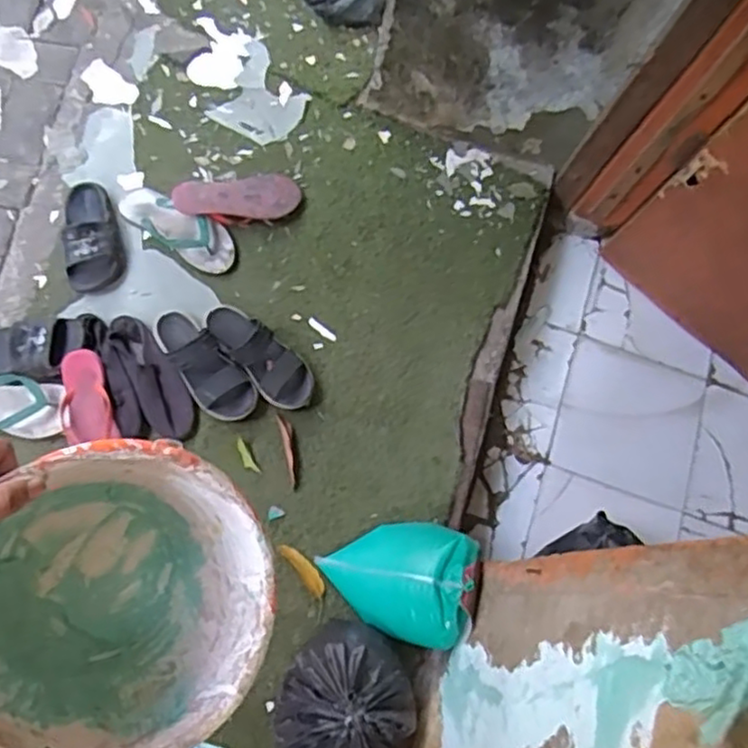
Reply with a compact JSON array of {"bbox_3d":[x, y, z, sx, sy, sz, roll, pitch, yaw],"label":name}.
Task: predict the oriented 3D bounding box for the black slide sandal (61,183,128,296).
[{"bbox_3d":[-0.533,-0.268,1.309,0.105,0.064,0.230,-10,75,-12],"label":"black slide sandal"}]

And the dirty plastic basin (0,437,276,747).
[{"bbox_3d":[-0.226,0.181,0.578,0.244,0.163,0.244,3,85,-30],"label":"dirty plastic basin"}]

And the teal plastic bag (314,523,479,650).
[{"bbox_3d":[0.032,0.331,1.142,0.234,0.153,0.192,15,71,-4],"label":"teal plastic bag"}]

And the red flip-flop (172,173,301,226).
[{"bbox_3d":[-0.266,-0.351,1.372,0.244,0.039,0.103,-10,70,-20],"label":"red flip-flop"}]

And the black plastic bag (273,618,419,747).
[{"bbox_3d":[-0.030,0.540,1.098,0.242,0.141,0.244,32,71,2],"label":"black plastic bag"}]

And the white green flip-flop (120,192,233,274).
[{"bbox_3d":[-0.382,-0.282,1.357,0.255,0.037,0.095,31,71,2],"label":"white green flip-flop"}]

